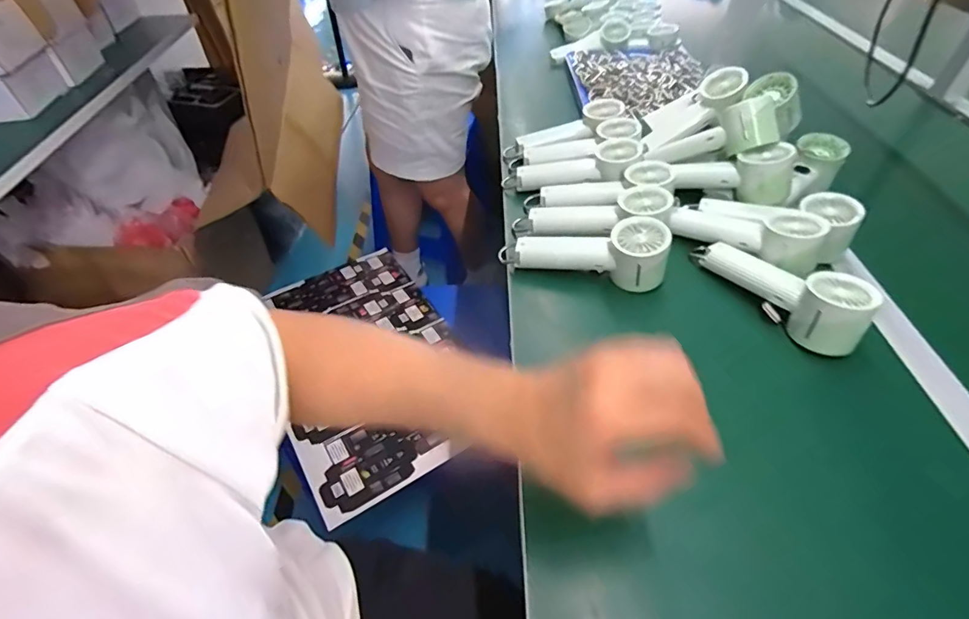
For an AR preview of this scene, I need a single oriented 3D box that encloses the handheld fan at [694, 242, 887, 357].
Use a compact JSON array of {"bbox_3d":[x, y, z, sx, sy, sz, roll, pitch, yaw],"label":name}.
[{"bbox_3d":[0.322,-0.034,0.524,0.059,0.059,0.188,-23,50,-19],"label":"handheld fan"}]

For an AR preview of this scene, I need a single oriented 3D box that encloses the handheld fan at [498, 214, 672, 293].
[{"bbox_3d":[0.117,-0.063,0.572,0.192,0.064,0.058,2,45,22],"label":"handheld fan"}]

